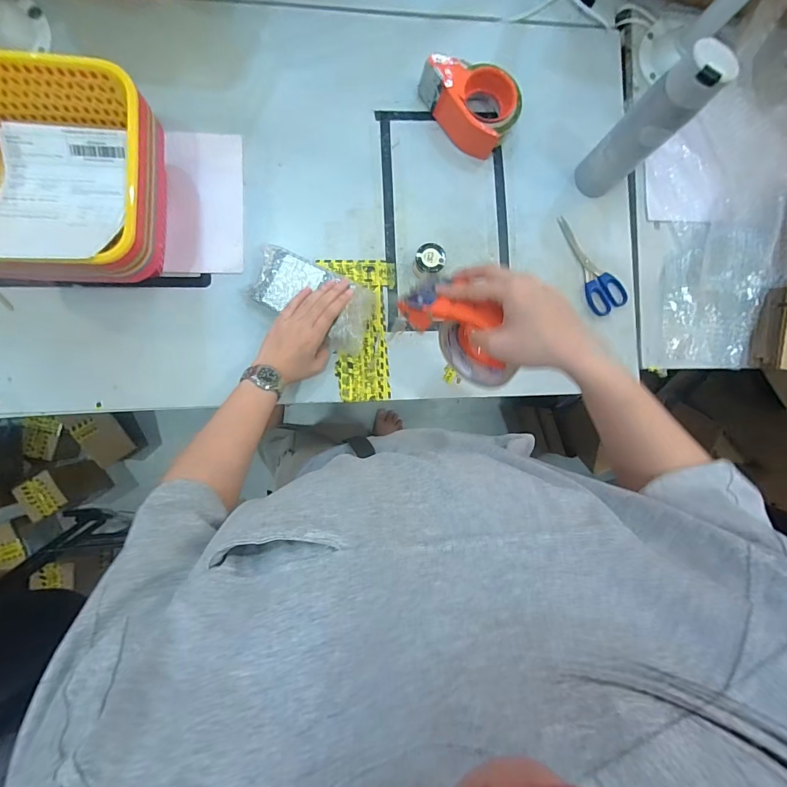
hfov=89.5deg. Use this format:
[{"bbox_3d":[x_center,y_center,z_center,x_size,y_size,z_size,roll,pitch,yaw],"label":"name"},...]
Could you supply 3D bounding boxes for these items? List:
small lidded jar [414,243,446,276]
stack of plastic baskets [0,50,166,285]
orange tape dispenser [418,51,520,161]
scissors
[{"bbox_3d":[0.054,-0.196,0.594,0.046,0.041,0.045,1,78,-7],"label":"small lidded jar"},{"bbox_3d":[-0.398,-0.253,0.487,0.231,0.146,0.231,-2,89,-6],"label":"stack of plastic baskets"},{"bbox_3d":[0.113,-0.443,0.595,0.150,0.063,0.094,37,86,-4],"label":"orange tape dispenser"},{"bbox_3d":[0.320,-0.210,0.635,0.068,0.005,0.167,-23,91,-5],"label":"scissors"}]

